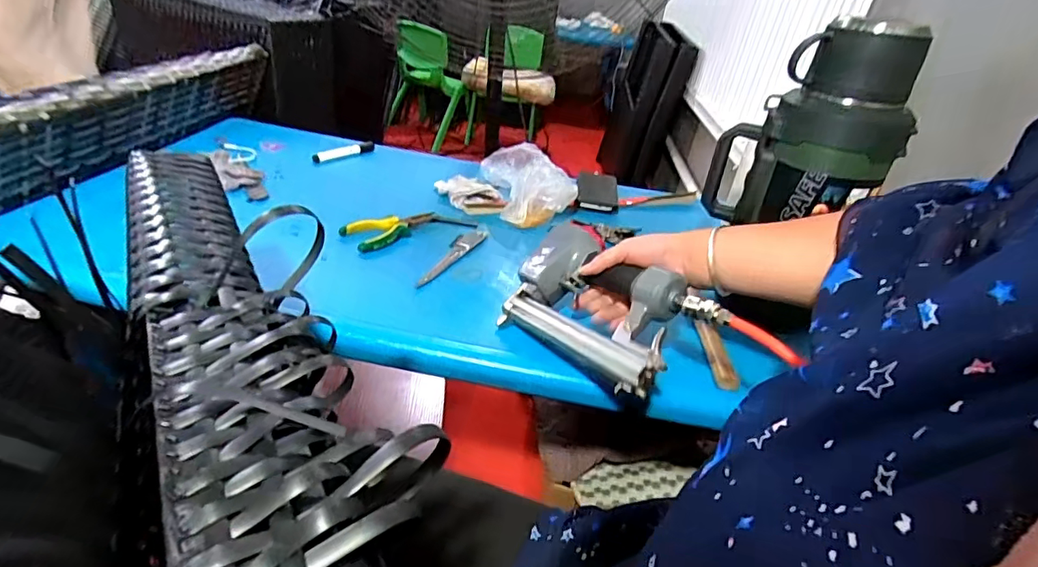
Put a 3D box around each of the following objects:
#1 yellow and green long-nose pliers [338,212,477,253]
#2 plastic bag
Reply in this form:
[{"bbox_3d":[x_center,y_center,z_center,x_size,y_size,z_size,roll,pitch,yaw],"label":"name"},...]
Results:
[{"bbox_3d":[-0.169,-0.089,0.800,0.200,0.023,0.067,-21,42,-37],"label":"yellow and green long-nose pliers"},{"bbox_3d":[0.017,-0.183,0.917,0.127,0.080,0.196,-3,34,-17],"label":"plastic bag"}]

